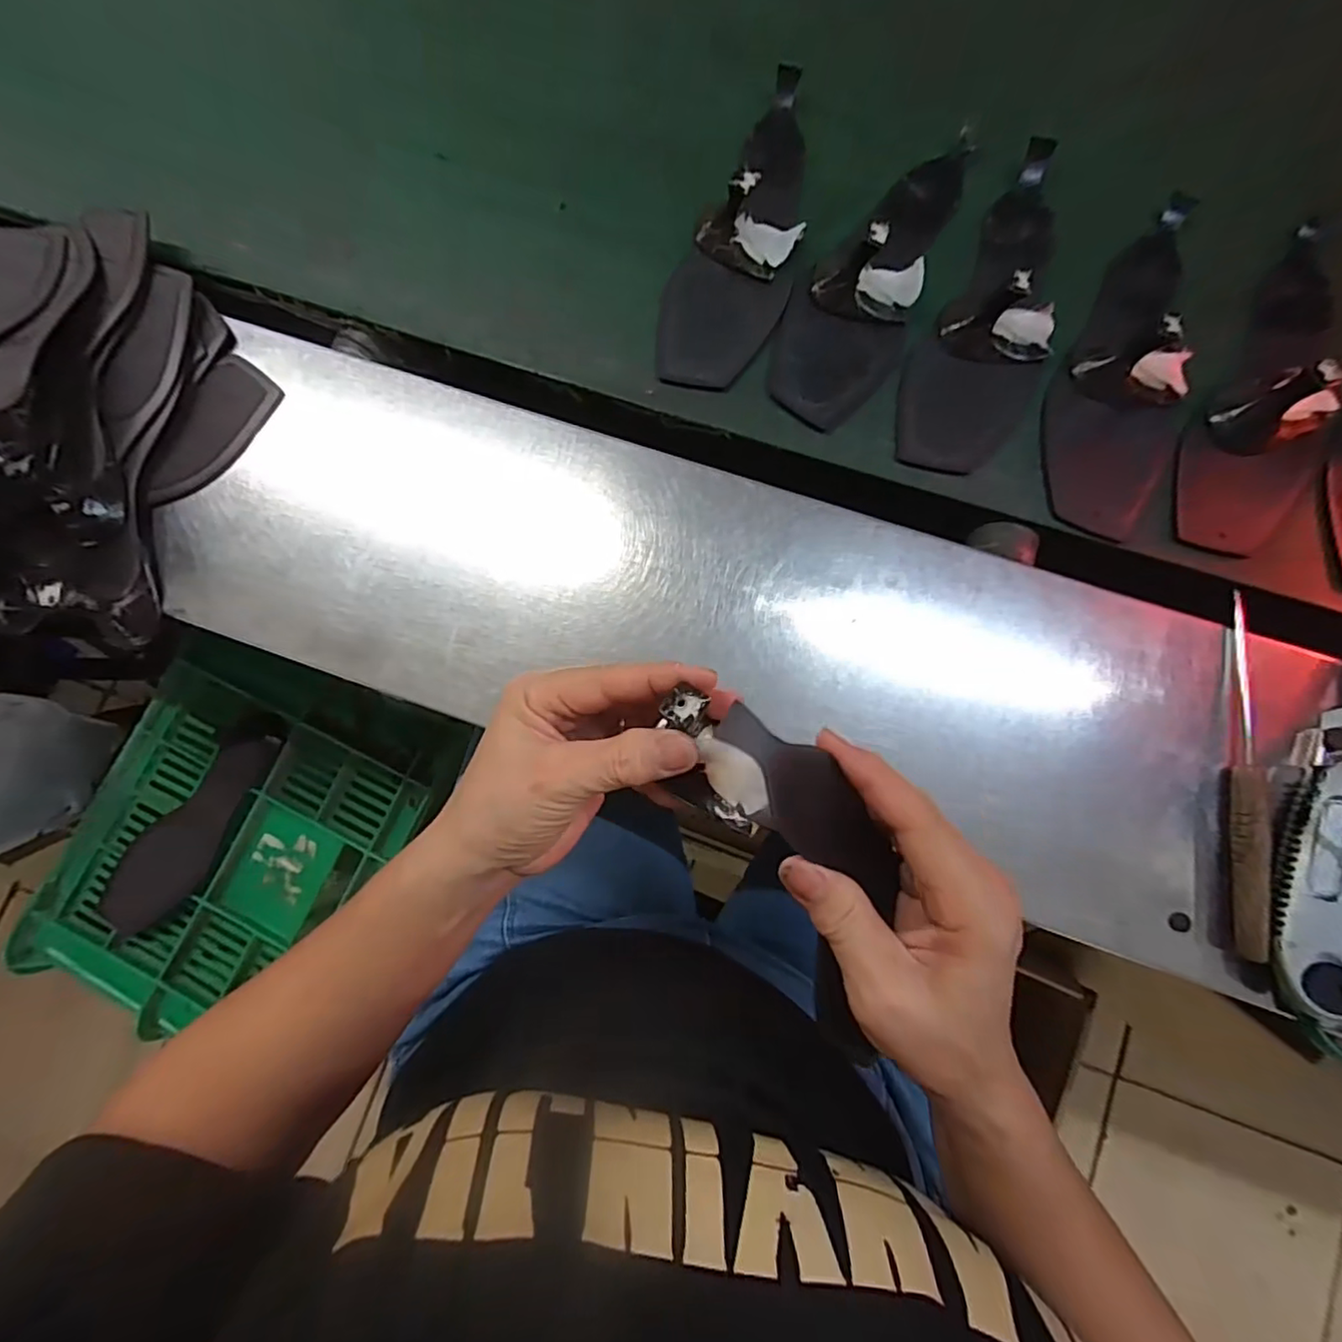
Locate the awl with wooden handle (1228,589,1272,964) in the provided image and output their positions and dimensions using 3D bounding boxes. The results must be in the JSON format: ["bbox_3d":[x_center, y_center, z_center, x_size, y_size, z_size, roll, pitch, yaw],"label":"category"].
[{"bbox_3d":[0.314,0.054,0.329,0.016,0.019,0.194,5,82,4],"label":"awl with wooden handle"}]

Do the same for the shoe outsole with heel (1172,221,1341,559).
[{"bbox_3d":[0.384,-0.177,0.367,0.079,0.038,0.234,30,84,6],"label":"shoe outsole with heel"}]

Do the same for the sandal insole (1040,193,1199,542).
[{"bbox_3d":[0.295,-0.200,0.376,0.082,0.049,0.233,23,83,5],"label":"sandal insole"}]

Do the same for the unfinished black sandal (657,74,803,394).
[{"bbox_3d":[0.049,-0.301,0.400,0.081,0.050,0.232,14,83,4],"label":"unfinished black sandal"}]

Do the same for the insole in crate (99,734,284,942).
[{"bbox_3d":[-0.453,0.155,0.573,0.077,0.014,0.221,40,87,9],"label":"insole in crate"}]

